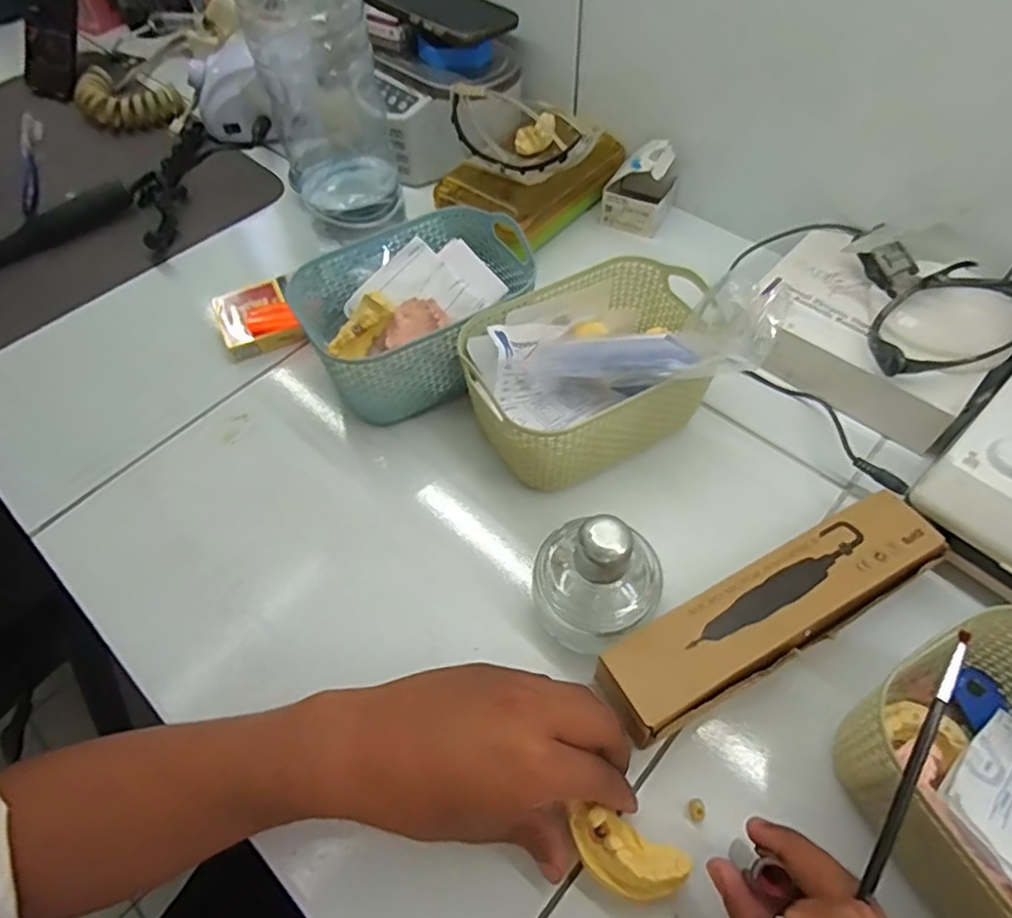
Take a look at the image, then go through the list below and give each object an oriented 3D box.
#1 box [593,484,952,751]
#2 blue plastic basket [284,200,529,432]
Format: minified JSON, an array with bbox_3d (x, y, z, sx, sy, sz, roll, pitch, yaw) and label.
[{"bbox_3d":[0.152,0.092,0.364,0.213,0.041,0.050,-26,59,-14],"label":"box"},{"bbox_3d":[-0.063,-0.110,0.481,0.170,0.076,0.126,-28,59,-16],"label":"blue plastic basket"}]

